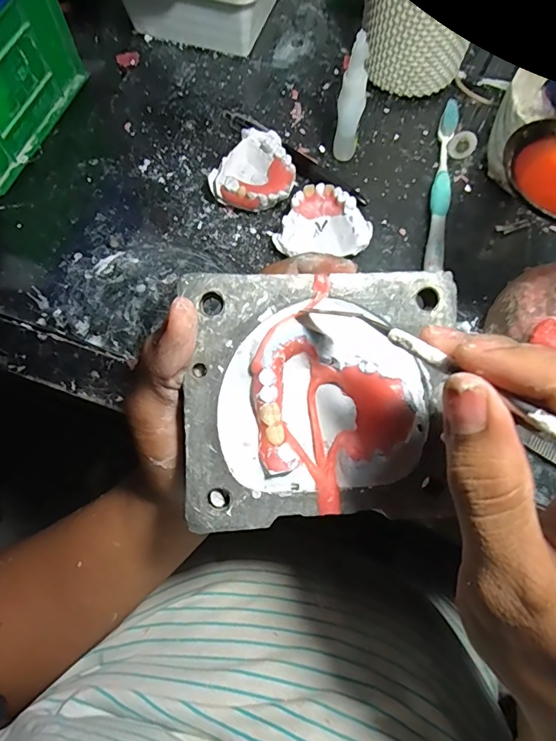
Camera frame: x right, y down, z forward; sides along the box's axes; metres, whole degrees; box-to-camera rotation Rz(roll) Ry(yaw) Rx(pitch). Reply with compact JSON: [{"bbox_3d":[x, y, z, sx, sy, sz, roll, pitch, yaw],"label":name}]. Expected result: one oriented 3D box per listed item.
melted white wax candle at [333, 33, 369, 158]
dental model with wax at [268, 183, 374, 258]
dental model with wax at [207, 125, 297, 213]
[{"bbox_3d":[0.054,-0.194,0.331,0.018,0.085,0.021,14,70,6],"label":"melted white wax candle"},{"bbox_3d":[0.035,-0.101,0.328,0.062,0.027,0.056,29,72,11],"label":"dental model with wax"},{"bbox_3d":[-0.021,-0.149,0.345,0.061,0.025,0.061,-14,70,-5],"label":"dental model with wax"}]

